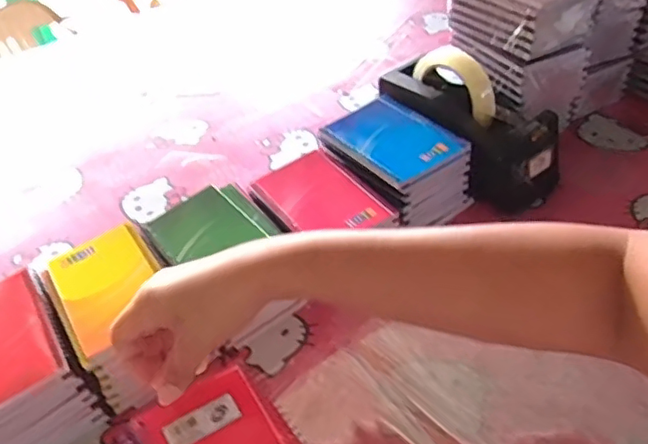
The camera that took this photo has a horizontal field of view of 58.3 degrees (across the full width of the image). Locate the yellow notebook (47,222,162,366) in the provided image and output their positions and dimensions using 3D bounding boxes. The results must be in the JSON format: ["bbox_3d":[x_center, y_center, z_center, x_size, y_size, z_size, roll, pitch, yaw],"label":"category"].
[{"bbox_3d":[-0.181,0.051,0.489,0.080,0.006,0.132,-26,45,-19],"label":"yellow notebook"}]

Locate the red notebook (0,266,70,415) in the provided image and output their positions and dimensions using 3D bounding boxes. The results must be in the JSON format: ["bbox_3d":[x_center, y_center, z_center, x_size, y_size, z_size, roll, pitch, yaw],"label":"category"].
[{"bbox_3d":[-0.254,0.094,0.454,0.083,0.011,0.125,-28,44,-21],"label":"red notebook"}]

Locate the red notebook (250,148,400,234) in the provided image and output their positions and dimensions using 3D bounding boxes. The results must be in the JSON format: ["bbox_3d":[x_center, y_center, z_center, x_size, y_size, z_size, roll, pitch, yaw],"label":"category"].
[{"bbox_3d":[-0.003,-0.024,0.551,0.088,0.006,0.125,-28,44,-20],"label":"red notebook"}]

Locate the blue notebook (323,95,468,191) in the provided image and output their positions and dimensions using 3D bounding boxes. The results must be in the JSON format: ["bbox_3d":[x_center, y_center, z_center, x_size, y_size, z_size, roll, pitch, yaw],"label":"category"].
[{"bbox_3d":[0.068,-0.087,0.590,0.095,0.010,0.133,-29,44,-21],"label":"blue notebook"}]

